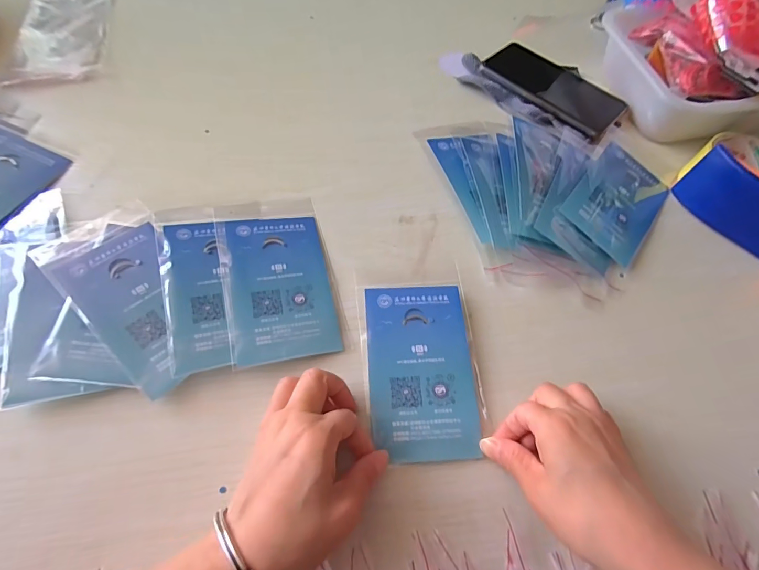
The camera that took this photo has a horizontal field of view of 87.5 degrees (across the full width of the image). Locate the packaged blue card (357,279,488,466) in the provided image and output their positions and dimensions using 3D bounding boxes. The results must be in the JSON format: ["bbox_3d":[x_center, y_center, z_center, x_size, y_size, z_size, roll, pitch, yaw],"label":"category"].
[{"bbox_3d":[0.033,0.061,0.311,0.086,0.005,0.140,-5,65,-4],"label":"packaged blue card"}]

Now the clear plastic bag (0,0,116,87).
[{"bbox_3d":[-0.389,-0.304,0.480,0.111,0.011,0.193,-9,63,-8],"label":"clear plastic bag"}]

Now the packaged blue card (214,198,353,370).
[{"bbox_3d":[-0.087,-0.012,0.342,0.089,0.007,0.159,-8,62,-19],"label":"packaged blue card"}]

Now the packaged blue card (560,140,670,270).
[{"bbox_3d":[0.240,-0.088,0.395,0.081,0.008,0.142,42,63,3],"label":"packaged blue card"}]

